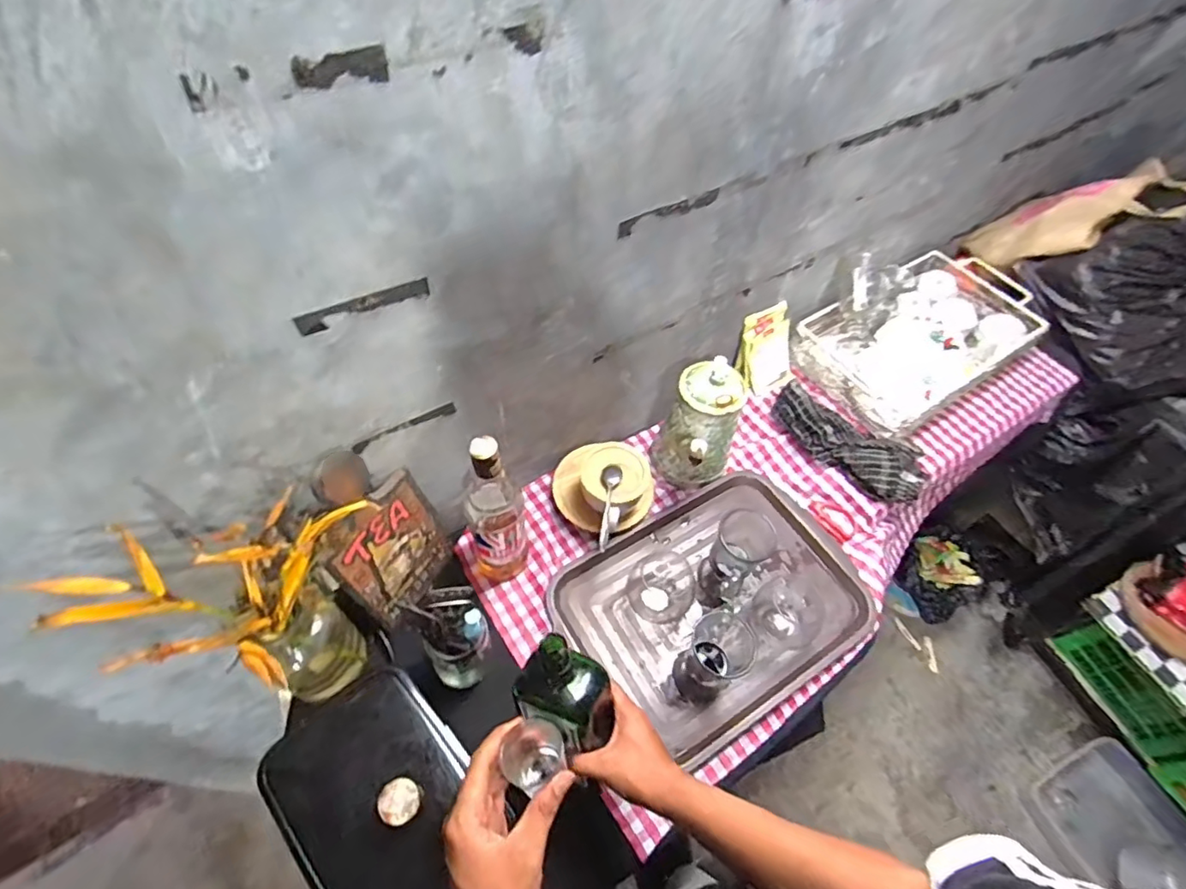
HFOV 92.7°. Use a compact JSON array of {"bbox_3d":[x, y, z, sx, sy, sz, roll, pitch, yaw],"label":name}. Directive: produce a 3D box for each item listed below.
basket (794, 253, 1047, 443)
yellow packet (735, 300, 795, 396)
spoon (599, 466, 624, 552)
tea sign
[{"bbox_3d":[0.611,-0.215,1.053,0.440,0.103,0.262,-28,62,-21],"label":"basket"},{"bbox_3d":[0.307,-0.170,1.001,0.111,0.143,0.023,-22,25,-21],"label":"yellow packet"},{"bbox_3d":[0.021,0.086,0.796,0.031,0.017,0.126,8,70,1],"label":"spoon"},{"bbox_3d":[-0.251,0.137,0.732,0.011,0.195,0.148,20,49,24],"label":"tea sign"}]

